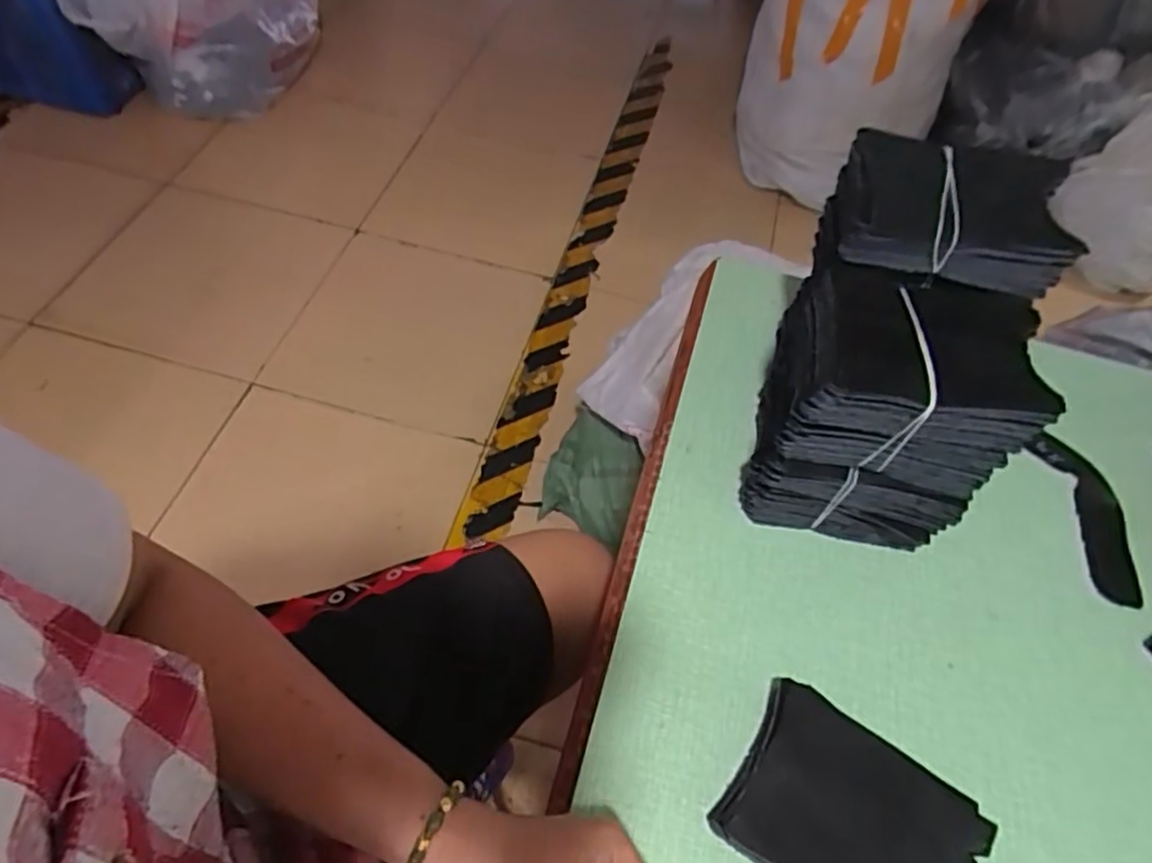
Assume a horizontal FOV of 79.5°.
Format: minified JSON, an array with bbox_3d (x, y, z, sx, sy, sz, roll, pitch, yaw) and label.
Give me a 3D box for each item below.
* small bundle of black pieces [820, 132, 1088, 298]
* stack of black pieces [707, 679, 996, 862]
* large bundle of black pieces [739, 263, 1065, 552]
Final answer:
[{"bbox_3d":[0.225,-0.137,0.419,0.129,0.042,0.093,11,55,3],"label":"small bundle of black pieces"},{"bbox_3d":[0.154,0.219,0.388,0.129,0.034,0.097,32,59,17],"label":"stack of black pieces"},{"bbox_3d":[0.196,-0.008,0.459,0.129,0.169,0.102,13,55,4],"label":"large bundle of black pieces"}]

